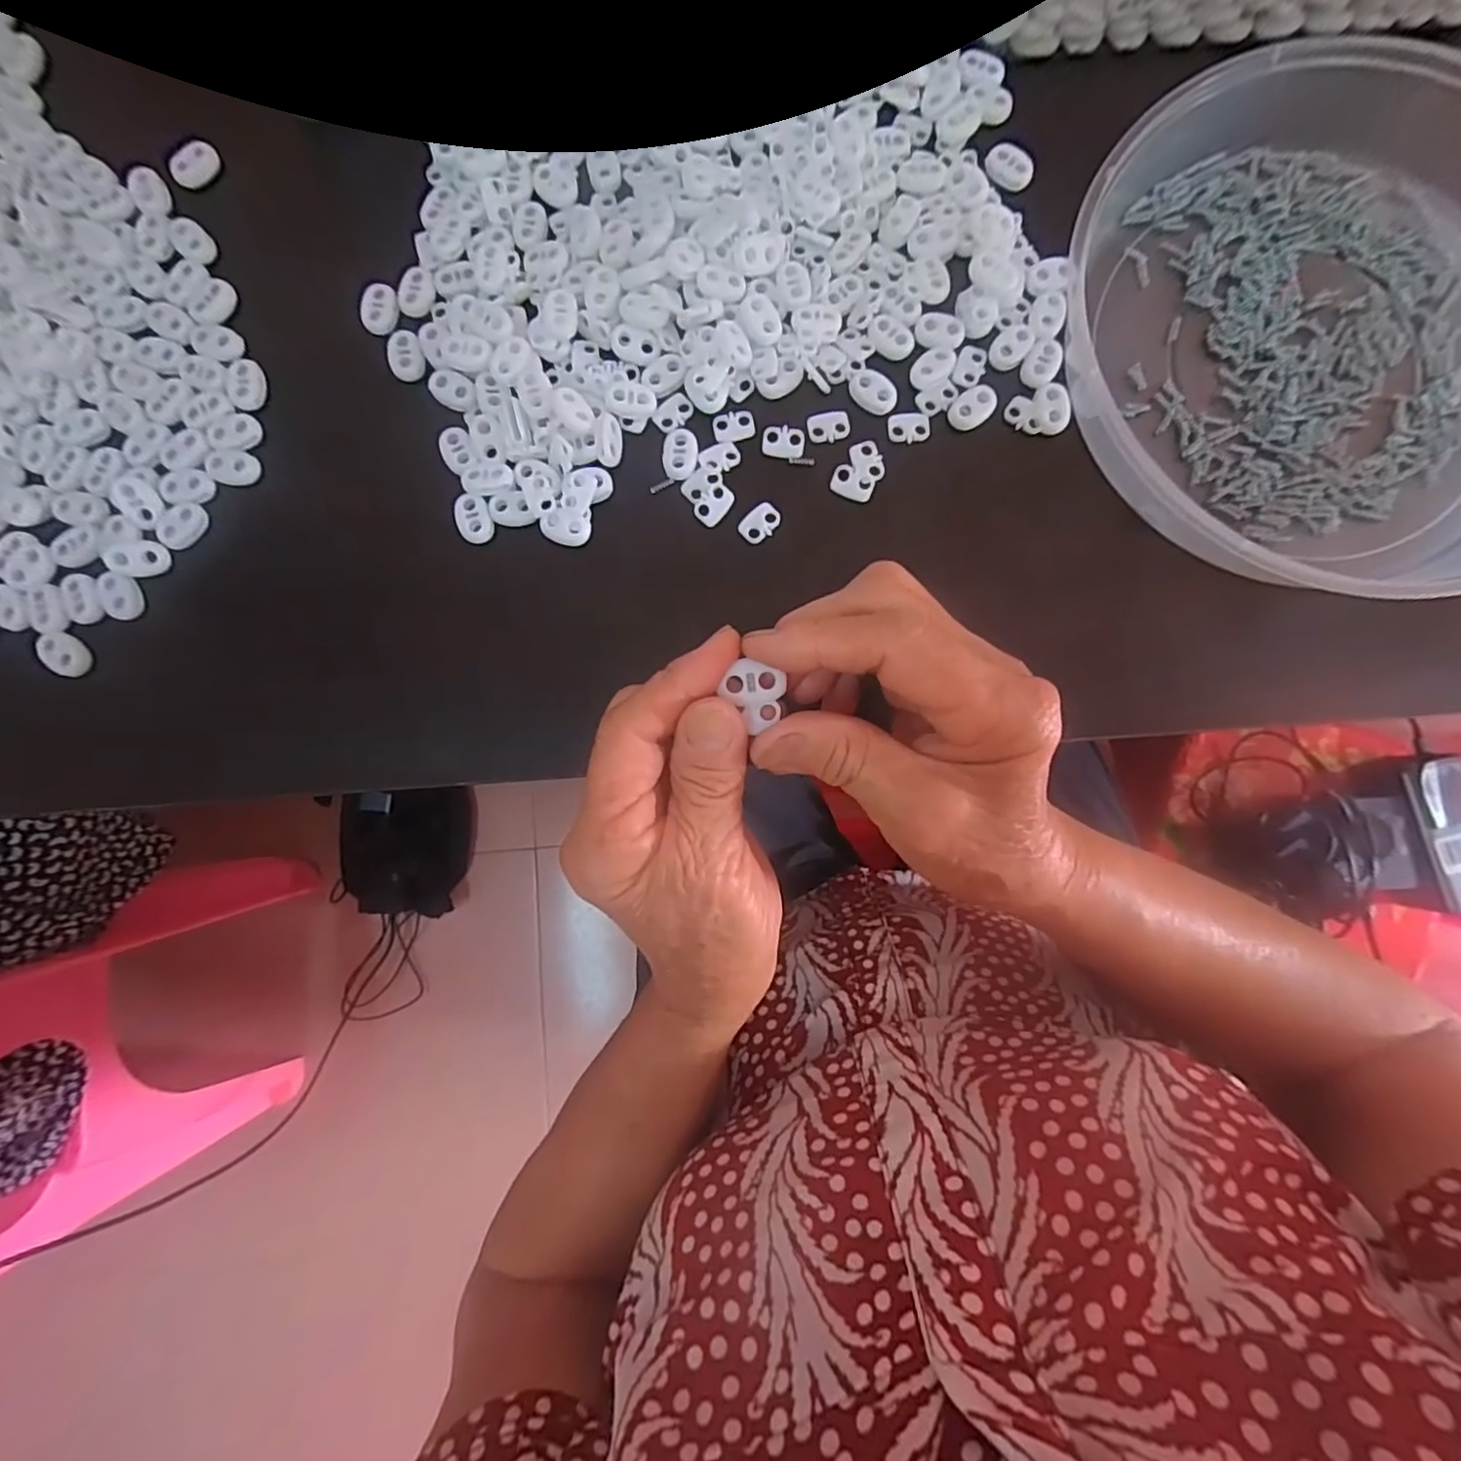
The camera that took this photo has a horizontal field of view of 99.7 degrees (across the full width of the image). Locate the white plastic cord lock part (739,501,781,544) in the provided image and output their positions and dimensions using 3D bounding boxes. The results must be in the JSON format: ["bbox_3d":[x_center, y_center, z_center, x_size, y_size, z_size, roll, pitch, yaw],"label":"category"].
[{"bbox_3d":[0.013,-0.093,0.276,0.019,0.004,0.014,-44,87,-3],"label":"white plastic cord lock part"}]

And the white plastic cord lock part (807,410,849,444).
[{"bbox_3d":[0.045,-0.138,0.278,0.019,0.004,0.014,-5,86,0],"label":"white plastic cord lock part"}]

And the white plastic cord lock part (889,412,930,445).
[{"bbox_3d":[0.081,-0.138,0.279,0.018,0.004,0.015,-2,86,0],"label":"white plastic cord lock part"}]

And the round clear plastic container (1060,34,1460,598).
[{"bbox_3d":[0.261,-0.169,0.261,0.219,0.040,0.228,0,86,0],"label":"round clear plastic container"}]

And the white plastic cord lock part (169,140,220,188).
[{"bbox_3d":[-0.251,-0.265,0.289,0.022,0.008,0.012,-45,87,-3],"label":"white plastic cord lock part"}]

